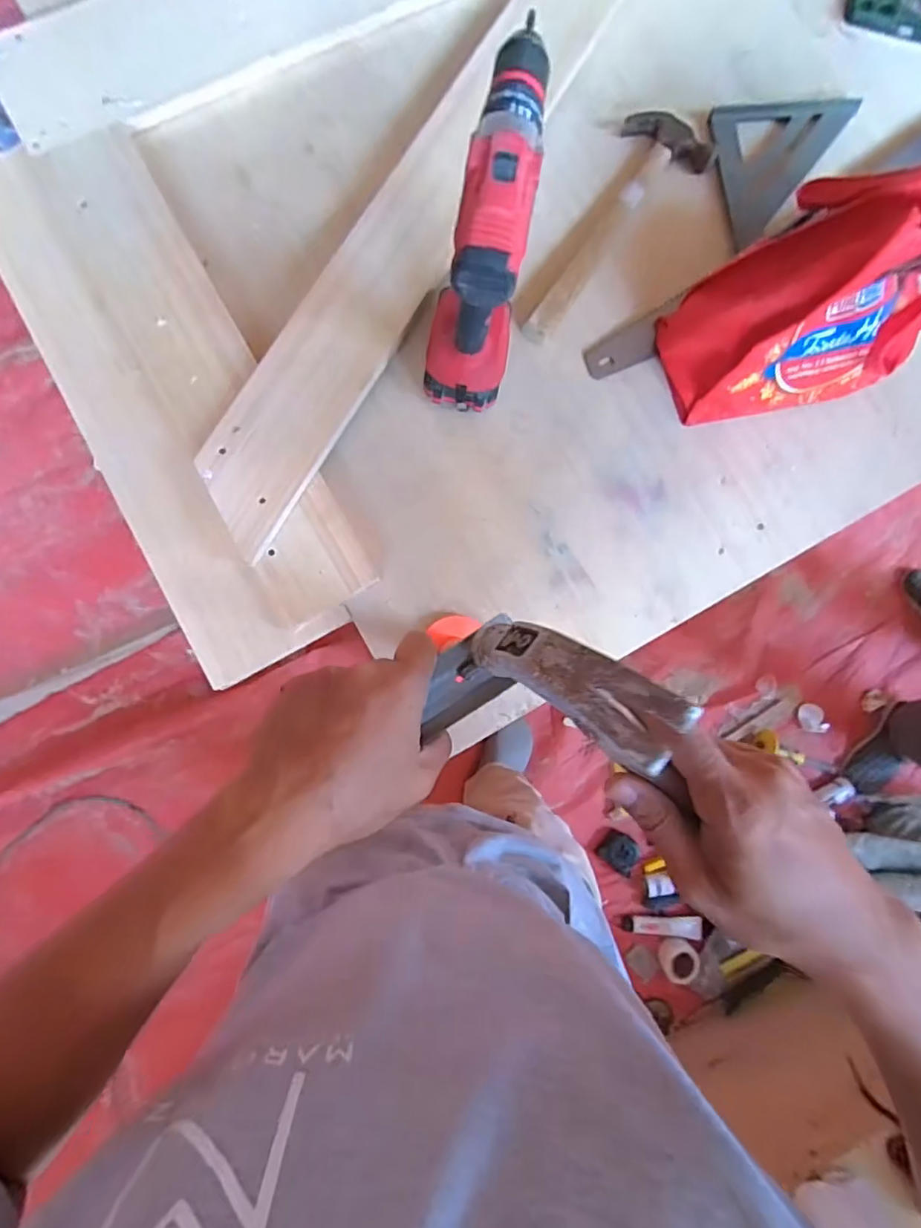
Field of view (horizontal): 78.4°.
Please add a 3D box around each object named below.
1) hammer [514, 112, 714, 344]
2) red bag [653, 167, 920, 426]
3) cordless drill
[{"bbox_3d":[0.158,-0.423,0.611,0.094,0.025,0.301,36,83,0],"label":"hammer"},{"bbox_3d":[0.346,-0.307,0.498,0.258,0.240,0.160,-14,86,-5],"label":"red bag"},{"bbox_3d":[0.022,-0.322,0.498,0.075,0.211,0.202,11,84,-3],"label":"cordless drill"}]

